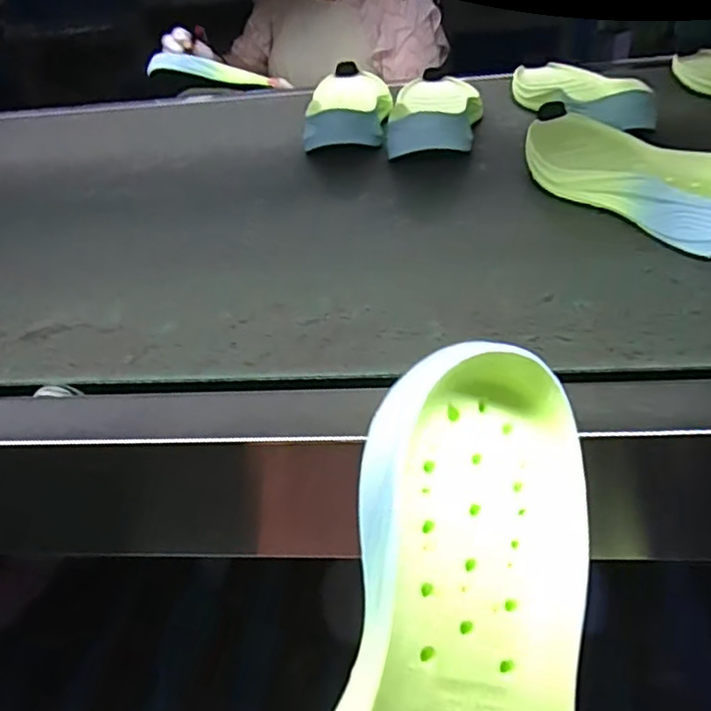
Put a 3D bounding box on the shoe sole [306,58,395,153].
[{"bbox_3d":[-0.010,-0.319,0.808,0.098,0.050,0.268,-6,34,2],"label":"shoe sole"}]

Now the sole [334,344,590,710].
[{"bbox_3d":[0.032,0.139,0.242,0.099,0.060,0.278,16,70,-13],"label":"sole"}]

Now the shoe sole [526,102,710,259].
[{"bbox_3d":[0.235,-0.152,0.523,0.107,0.045,0.296,-20,36,-18],"label":"shoe sole"}]

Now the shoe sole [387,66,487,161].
[{"bbox_3d":[0.100,-0.301,0.766,0.100,0.049,0.292,-1,35,9],"label":"shoe sole"}]

